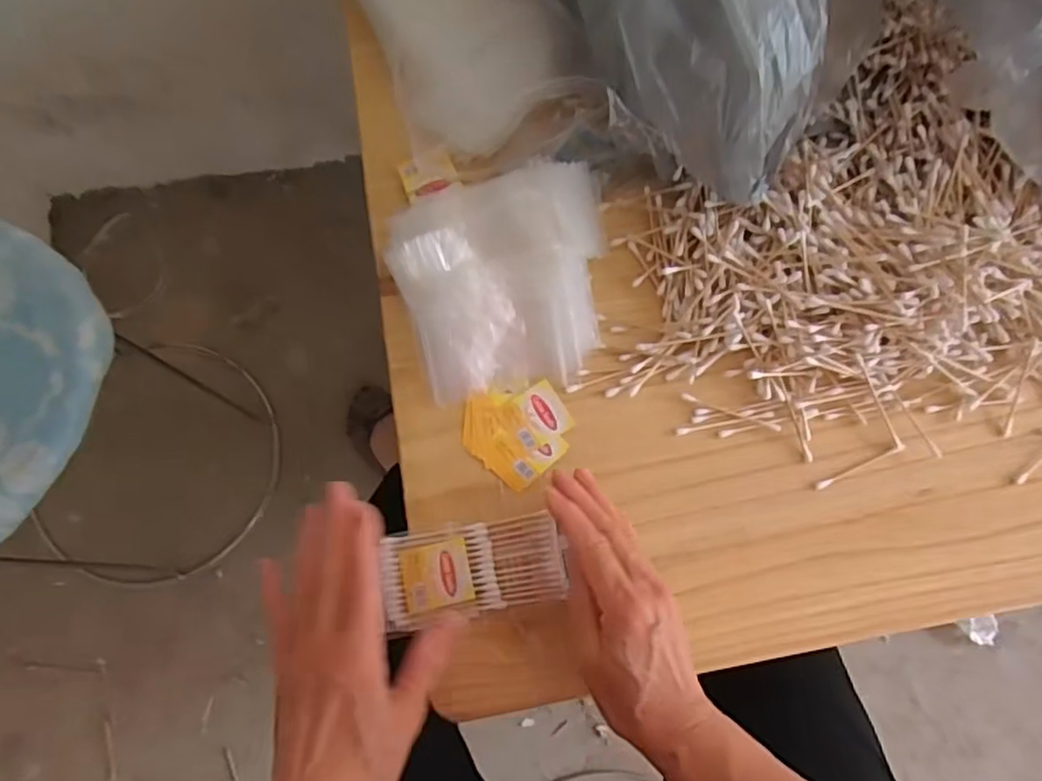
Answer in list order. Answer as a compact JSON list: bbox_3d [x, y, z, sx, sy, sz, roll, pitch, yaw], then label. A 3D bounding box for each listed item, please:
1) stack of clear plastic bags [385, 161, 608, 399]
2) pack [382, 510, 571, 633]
[{"bbox_3d":[-0.006,-0.079,0.464,0.149,0.046,0.141,-15,75,-6],"label":"stack of clear plastic bags"},{"bbox_3d":[-0.029,0.114,0.428,0.110,0.009,0.056,-9,74,-7],"label":"pack"}]

